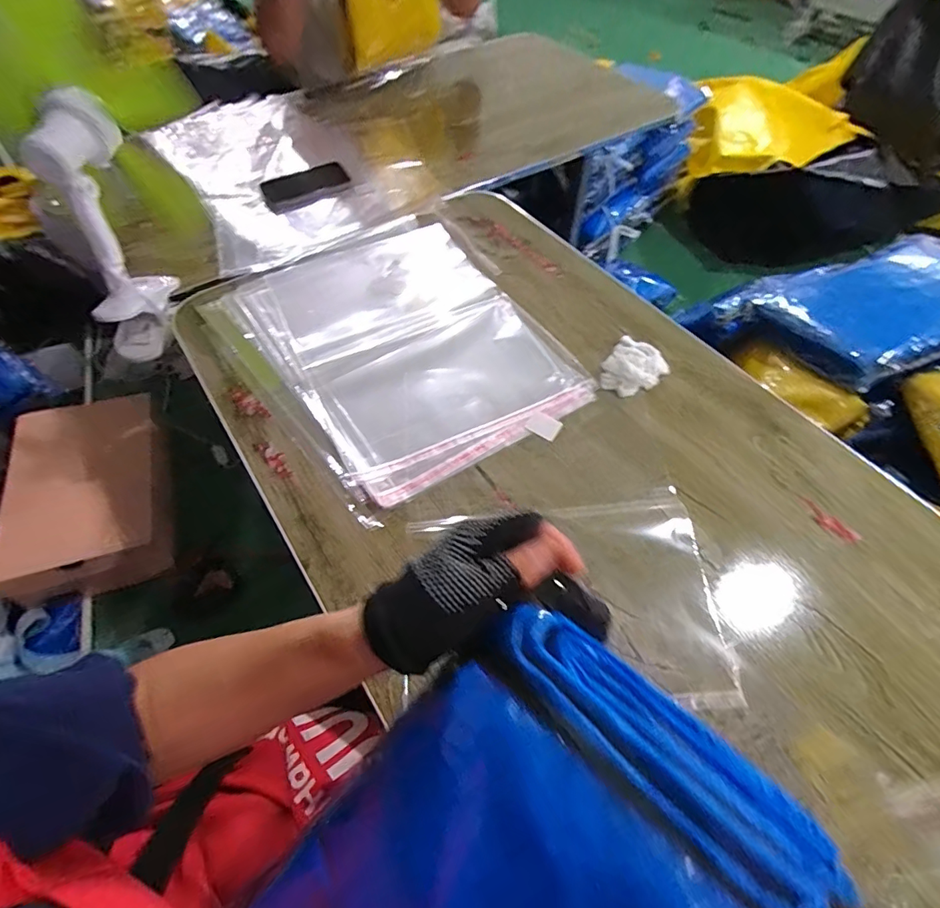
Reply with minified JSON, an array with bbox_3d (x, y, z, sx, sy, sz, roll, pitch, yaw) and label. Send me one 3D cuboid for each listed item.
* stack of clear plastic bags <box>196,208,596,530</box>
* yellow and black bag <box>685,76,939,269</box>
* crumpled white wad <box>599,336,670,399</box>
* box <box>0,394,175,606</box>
[{"bbox_3d":[-0.097,-0.164,0.664,0.386,0.014,0.460,-30,61,-19],"label":"stack of clear plastic bags"},{"bbox_3d":[0.922,-0.835,1.487,0.422,0.305,0.797,-31,62,-18],"label":"yellow and black bag"},{"bbox_3d":[0.214,-0.115,0.630,0.073,0.017,0.094,37,63,21],"label":"crumpled white wad"},{"bbox_3d":[-0.737,0.076,0.944,0.267,0.114,0.378,-16,58,-10],"label":"box"}]

